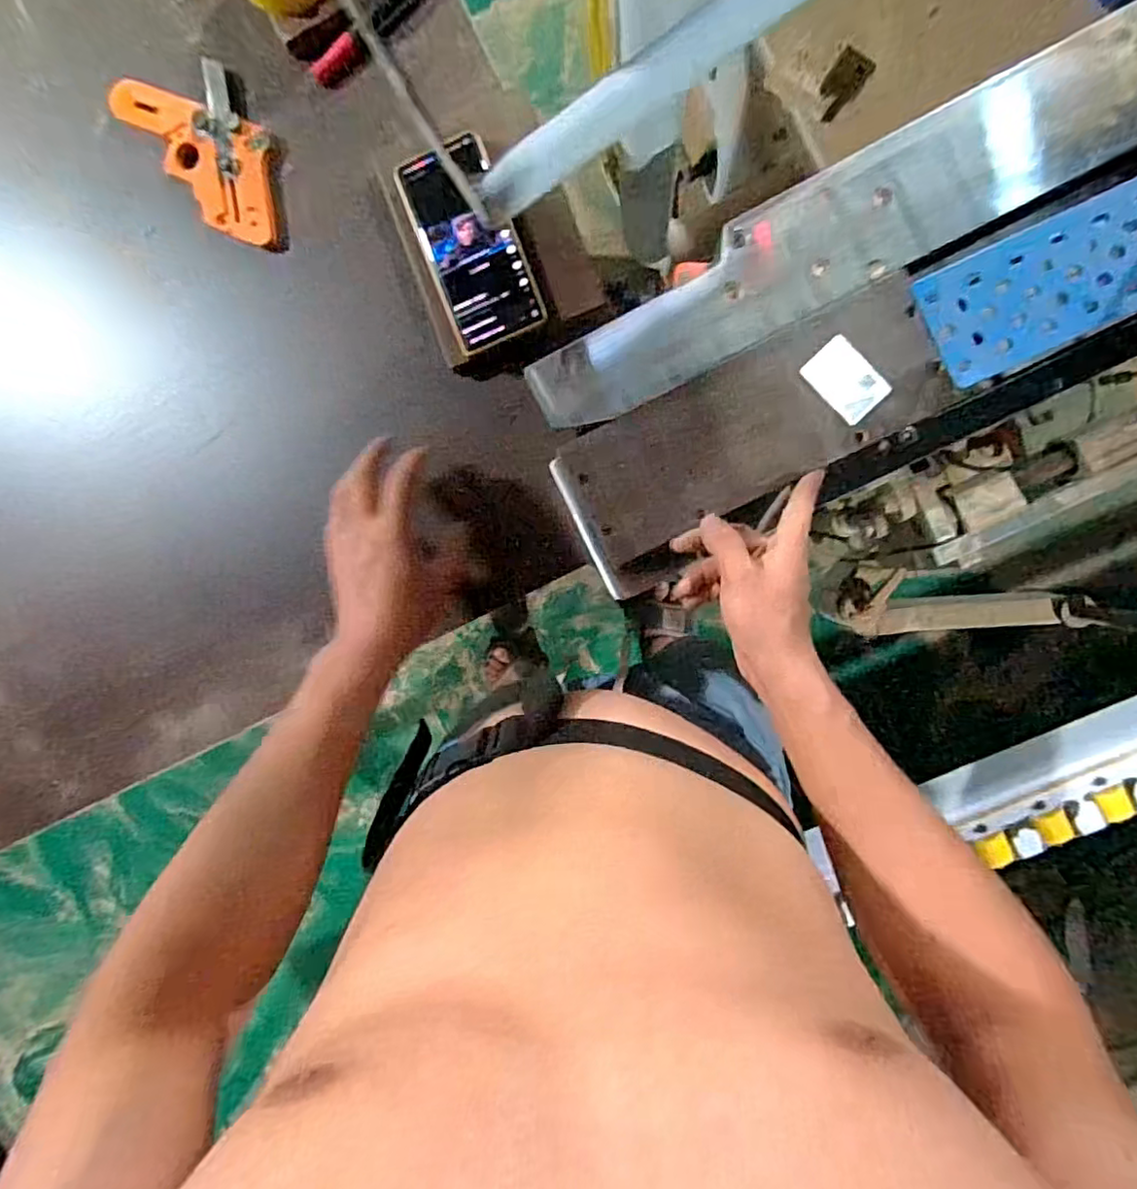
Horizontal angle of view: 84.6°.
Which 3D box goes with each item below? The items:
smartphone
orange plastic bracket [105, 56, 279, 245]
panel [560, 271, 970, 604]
[{"bbox_3d":[-0.081,-0.290,0.516,0.076,0.008,0.163,-21,92,7],"label":"smartphone"},{"bbox_3d":[-0.317,-0.399,0.555,0.091,0.018,0.186,-41,90,7],"label":"orange plastic bracket"},{"bbox_3d":[0.141,-0.126,0.502,0.303,0.016,0.129,-29,91,12],"label":"panel"}]

